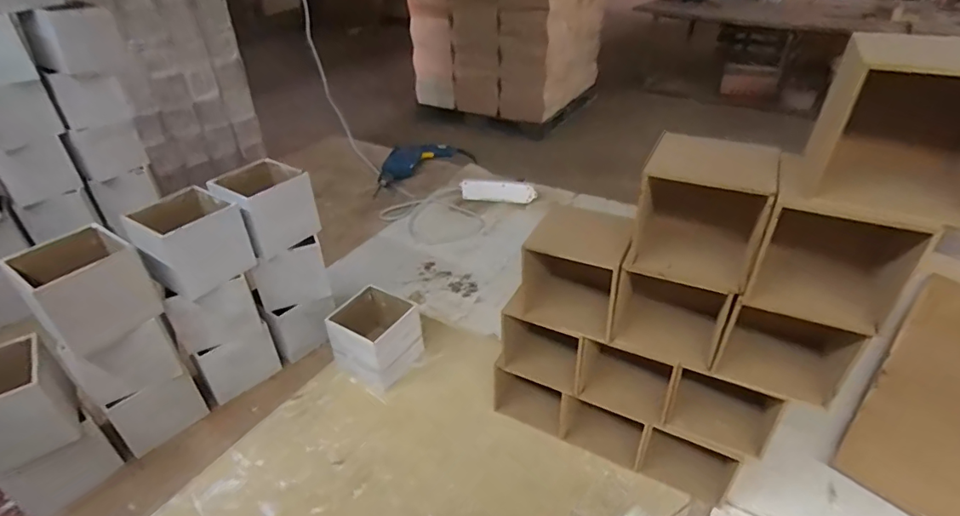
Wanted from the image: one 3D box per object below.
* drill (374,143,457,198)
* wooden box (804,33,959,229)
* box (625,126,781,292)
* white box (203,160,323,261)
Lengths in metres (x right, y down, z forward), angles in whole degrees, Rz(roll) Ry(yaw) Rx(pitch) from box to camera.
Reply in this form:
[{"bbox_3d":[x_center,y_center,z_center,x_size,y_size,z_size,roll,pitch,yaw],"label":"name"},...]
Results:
[{"bbox_3d":[-0.235,-0.291,1.589,0.099,0.068,0.362,22,41,31],"label":"drill"},{"bbox_3d":[0.343,-0.108,0.395,0.119,0.117,0.105,16,38,24],"label":"wooden box"},{"bbox_3d":[0.237,-0.057,0.530,0.118,0.125,0.143,16,38,25],"label":"box"},{"bbox_3d":[-0.358,-0.084,0.833,0.136,0.107,0.130,28,44,36],"label":"white box"}]

